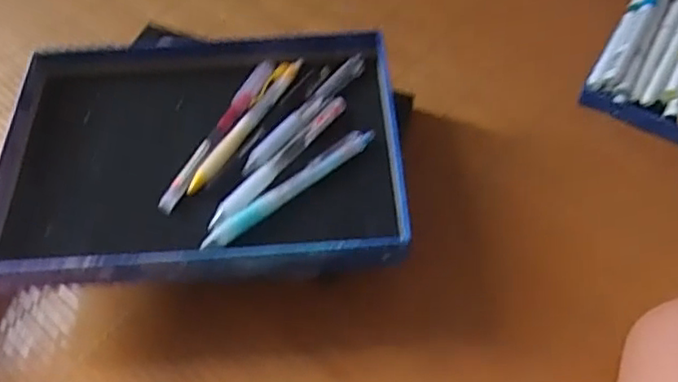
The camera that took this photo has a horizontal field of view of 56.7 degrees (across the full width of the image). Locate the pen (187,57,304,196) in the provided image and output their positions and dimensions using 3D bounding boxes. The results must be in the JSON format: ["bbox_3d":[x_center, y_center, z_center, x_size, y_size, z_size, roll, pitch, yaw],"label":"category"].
[{"bbox_3d":[-0.063,-0.049,0.454,0.014,0.012,0.136,22,59,15],"label":"pen"}]

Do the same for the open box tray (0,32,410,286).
[{"bbox_3d":[-0.094,-0.033,0.439,0.265,0.034,0.205,-3,55,0],"label":"open box tray"}]

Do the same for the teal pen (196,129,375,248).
[{"bbox_3d":[-0.032,-0.004,0.422,0.137,0.010,0.013,-35,61,-21],"label":"teal pen"}]

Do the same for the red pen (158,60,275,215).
[{"bbox_3d":[-0.084,-0.044,0.452,0.015,0.007,0.144,19,58,15],"label":"red pen"}]

